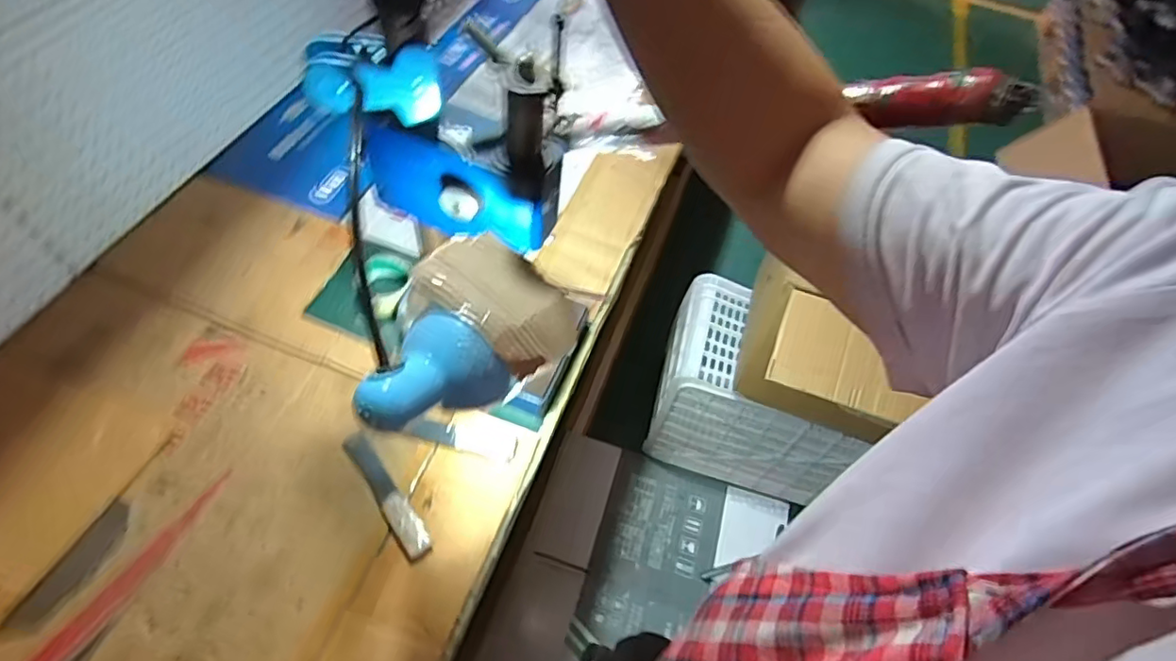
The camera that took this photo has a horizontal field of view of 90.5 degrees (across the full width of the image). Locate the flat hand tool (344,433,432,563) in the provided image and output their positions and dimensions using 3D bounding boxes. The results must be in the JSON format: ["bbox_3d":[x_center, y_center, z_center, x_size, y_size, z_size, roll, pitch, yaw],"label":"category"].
[{"bbox_3d":[-0.254,0.201,0.731,0.030,0.008,0.188,-31,63,-24],"label":"flat hand tool"}]

